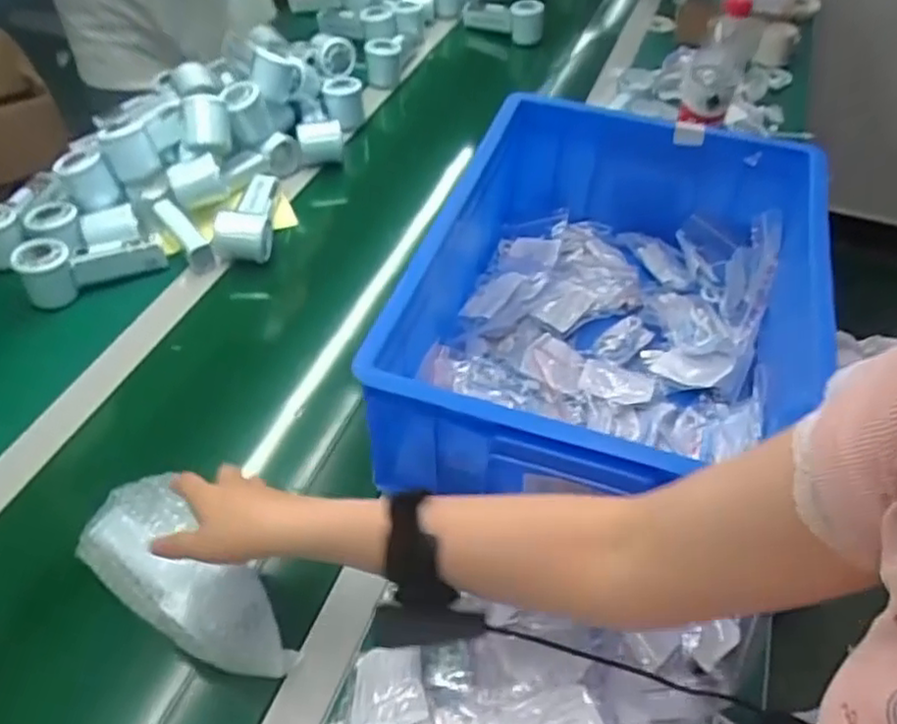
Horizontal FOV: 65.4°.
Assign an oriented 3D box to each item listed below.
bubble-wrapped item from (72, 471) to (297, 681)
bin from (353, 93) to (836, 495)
[{"bbox_3d":[-0.205,0.167,0.542,0.206,0.061,0.077,30,53,24],"label":"bubble-wrapped item"},{"bbox_3d":[0.159,-0.060,0.687,0.355,0.148,0.478,15,48,12],"label":"bin"}]

